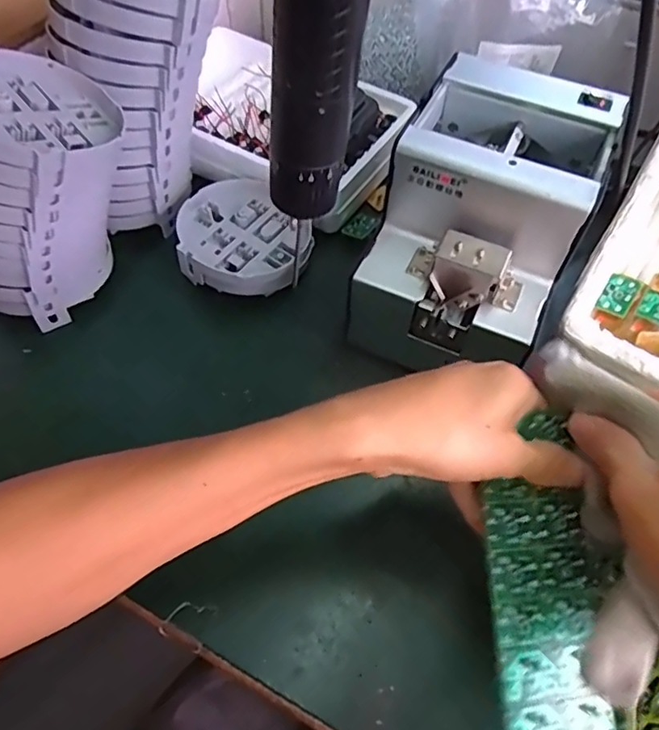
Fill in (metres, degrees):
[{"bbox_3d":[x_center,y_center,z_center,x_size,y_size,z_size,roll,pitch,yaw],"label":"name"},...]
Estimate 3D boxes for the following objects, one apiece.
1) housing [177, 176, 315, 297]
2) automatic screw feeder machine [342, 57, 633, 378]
[{"bbox_3d":[-0.074,-0.102,0.454,0.099,0.035,0.101,1,56,-2],"label":"housing"},{"bbox_3d":[0.106,-0.100,0.396,0.124,0.130,0.184,23,58,12],"label":"automatic screw feeder machine"}]

